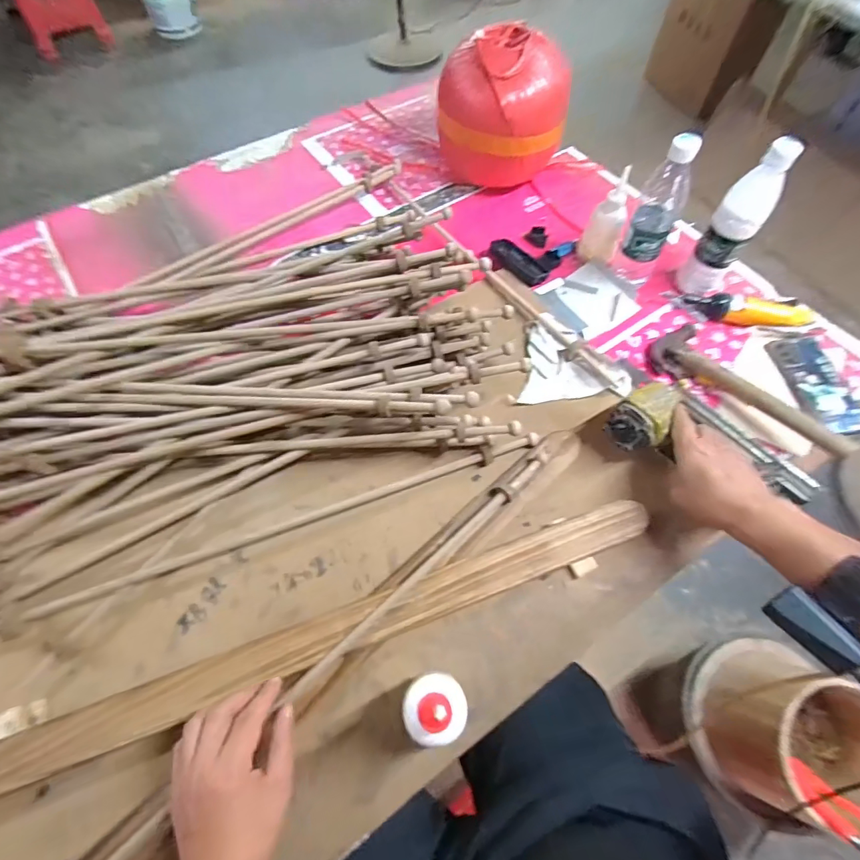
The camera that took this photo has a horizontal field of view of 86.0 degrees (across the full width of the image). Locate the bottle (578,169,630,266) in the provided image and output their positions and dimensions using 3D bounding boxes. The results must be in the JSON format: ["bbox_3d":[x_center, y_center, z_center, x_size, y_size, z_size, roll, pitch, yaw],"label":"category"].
[{"bbox_3d":[0.283,-0.327,0.748,0.048,0.145,0.057,-4,61,-3],"label":"bottle"}]

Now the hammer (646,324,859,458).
[{"bbox_3d":[0.433,-0.052,0.646,0.056,0.071,0.266,-35,67,-18],"label":"hammer"}]

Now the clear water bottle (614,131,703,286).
[{"bbox_3d":[0.330,-0.307,0.681,0.060,0.231,0.055,25,64,13],"label":"clear water bottle"}]

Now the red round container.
[{"bbox_3d":[0.131,-0.552,0.821,0.192,0.218,0.177,-33,66,-17],"label":"red round container"}]

